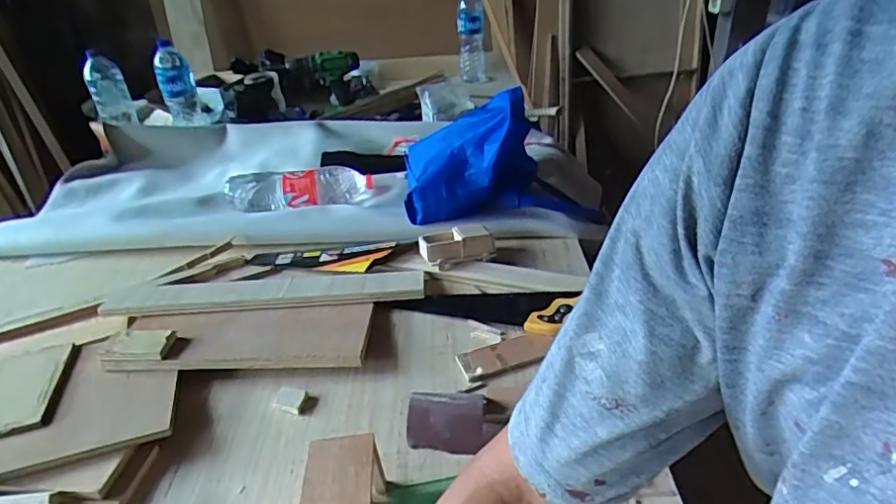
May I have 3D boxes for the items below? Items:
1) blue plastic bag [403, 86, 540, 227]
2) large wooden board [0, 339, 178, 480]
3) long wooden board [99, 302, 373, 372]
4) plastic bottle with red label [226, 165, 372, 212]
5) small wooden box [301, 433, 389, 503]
[{"bbox_3d":[0.045,-0.190,1.132,0.269,0.215,0.217,-5,33,0],"label":"blue plastic bag"},{"bbox_3d":[-0.587,0.221,0.775,0.380,0.018,0.256,-11,28,-14],"label":"large wooden board"},{"bbox_3d":[-0.325,0.133,0.877,0.390,0.024,0.137,-3,30,0],"label":"long wooden board"},{"bbox_3d":[-0.336,-0.139,1.222,0.314,0.072,0.079,-4,33,2],"label":"plastic bottle with red label"},{"bbox_3d":[-0.108,0.276,0.606,0.081,0.098,0.109,-4,36,1],"label":"small wooden box"}]

